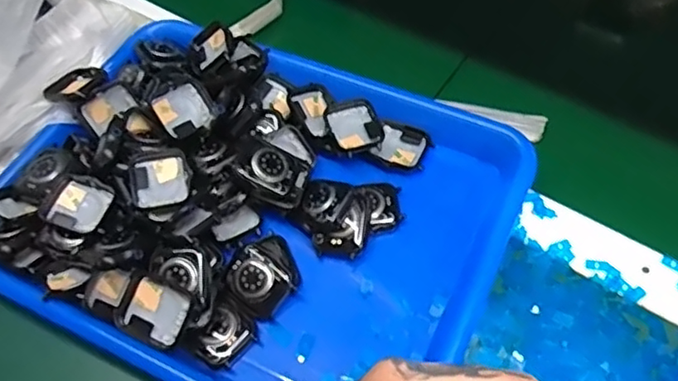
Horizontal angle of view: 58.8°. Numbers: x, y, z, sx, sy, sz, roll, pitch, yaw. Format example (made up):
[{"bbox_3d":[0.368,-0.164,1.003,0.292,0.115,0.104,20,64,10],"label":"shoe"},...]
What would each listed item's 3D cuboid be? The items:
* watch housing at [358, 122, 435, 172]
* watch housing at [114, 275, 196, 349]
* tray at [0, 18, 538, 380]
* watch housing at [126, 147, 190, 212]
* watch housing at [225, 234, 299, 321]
[{"bbox_3d":[0.045,-0.032,0.441,0.041,0.010,0.037,20,60,17],"label":"watch housing"},{"bbox_3d":[-0.108,0.072,0.356,0.042,0.013,0.033,22,77,9],"label":"watch housing"},{"bbox_3d":[-0.065,0.007,0.413,0.339,0.048,0.252,21,60,17],"label":"tray"},{"bbox_3d":[-0.118,-0.005,0.398,0.040,0.013,0.044,-19,57,-9],"label":"watch housing"},{"bbox_3d":[-0.046,0.051,0.383,0.041,0.016,0.049,32,64,23],"label":"watch housing"}]

